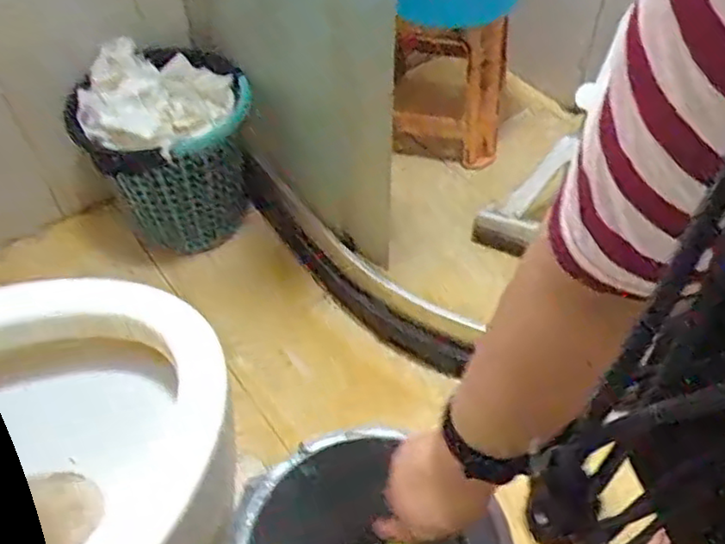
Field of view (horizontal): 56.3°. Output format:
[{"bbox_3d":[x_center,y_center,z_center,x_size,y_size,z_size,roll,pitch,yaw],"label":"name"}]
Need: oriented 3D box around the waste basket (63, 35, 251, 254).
[{"bbox_3d":[-0.331,-0.223,1.183,0.290,0.217,0.313,-21,51,-16],"label":"waste basket"}]

